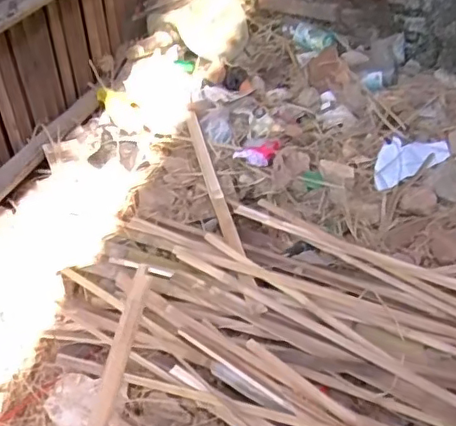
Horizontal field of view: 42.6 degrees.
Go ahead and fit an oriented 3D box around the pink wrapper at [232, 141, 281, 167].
[{"bbox_3d":[0.058,-0.120,1.156,0.078,0.041,0.055,24,49,22],"label":"pink wrapper"}]

